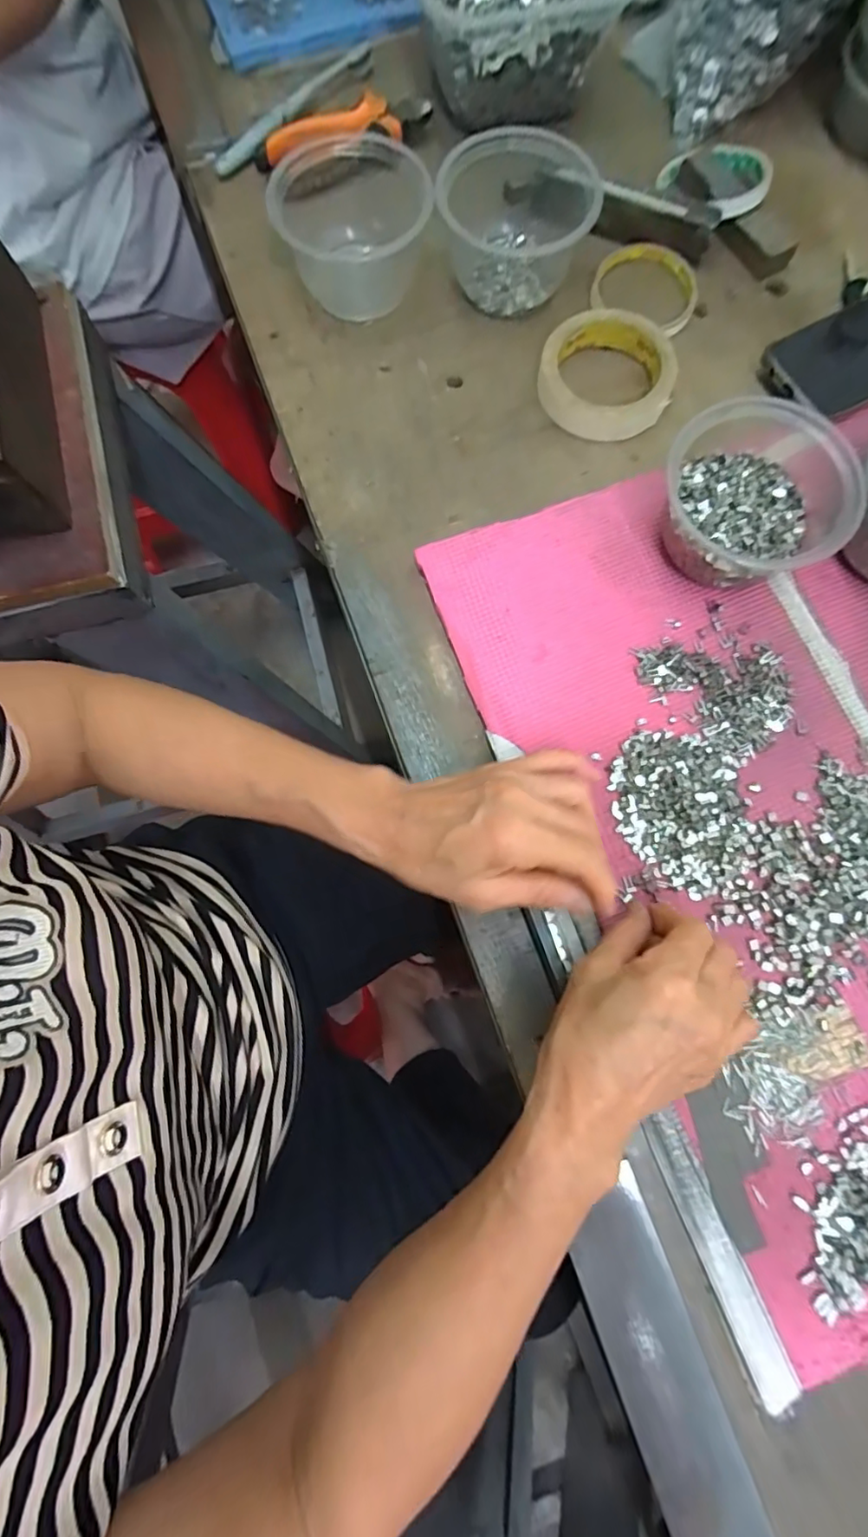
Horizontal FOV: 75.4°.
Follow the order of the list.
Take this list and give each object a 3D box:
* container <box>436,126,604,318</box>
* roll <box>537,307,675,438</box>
[{"bbox_3d":[0.064,-0.418,0.429,0.109,0.058,0.111,0,77,1],"label":"container"},{"bbox_3d":[0.129,-0.296,0.422,0.095,0.020,0.095,0,77,1],"label":"roll"}]

